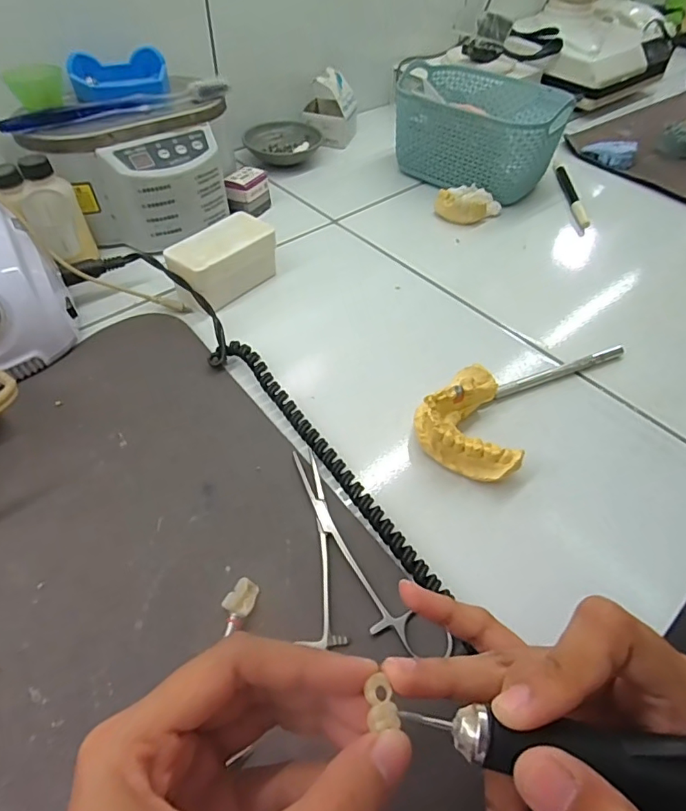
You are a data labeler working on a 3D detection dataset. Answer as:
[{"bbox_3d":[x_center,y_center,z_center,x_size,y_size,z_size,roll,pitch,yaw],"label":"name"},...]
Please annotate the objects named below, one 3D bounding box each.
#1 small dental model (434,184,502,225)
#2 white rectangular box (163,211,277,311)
[{"bbox_3d":[0.123,-0.201,0.494,0.051,0.022,0.045,-32,59,-26],"label":"small dental model"},{"bbox_3d":[-0.097,-0.115,0.397,0.047,0.039,0.087,36,58,24],"label":"white rectangular box"}]

